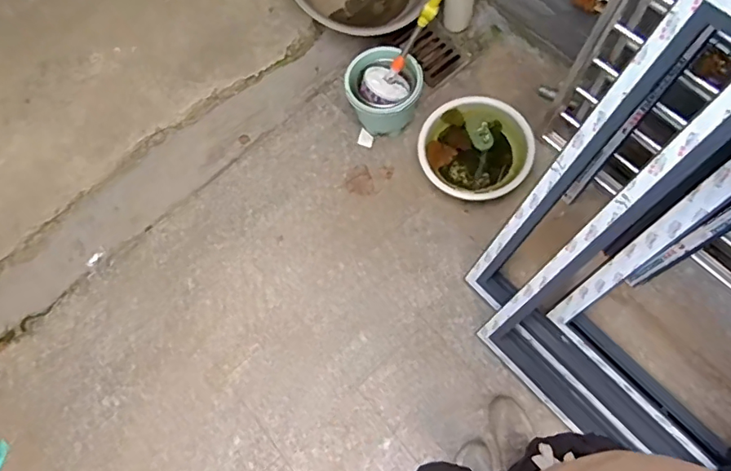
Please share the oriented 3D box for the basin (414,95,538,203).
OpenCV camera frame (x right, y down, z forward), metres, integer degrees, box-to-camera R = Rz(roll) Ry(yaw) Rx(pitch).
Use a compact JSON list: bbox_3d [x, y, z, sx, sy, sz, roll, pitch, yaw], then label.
[{"bbox_3d":[0.352,-0.285,1.616,0.356,0.109,0.321,31,70,17],"label":"basin"}]

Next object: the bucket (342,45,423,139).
[{"bbox_3d":[0.055,-0.465,1.650,0.231,0.216,0.216,-1,64,3],"label":"bucket"}]

